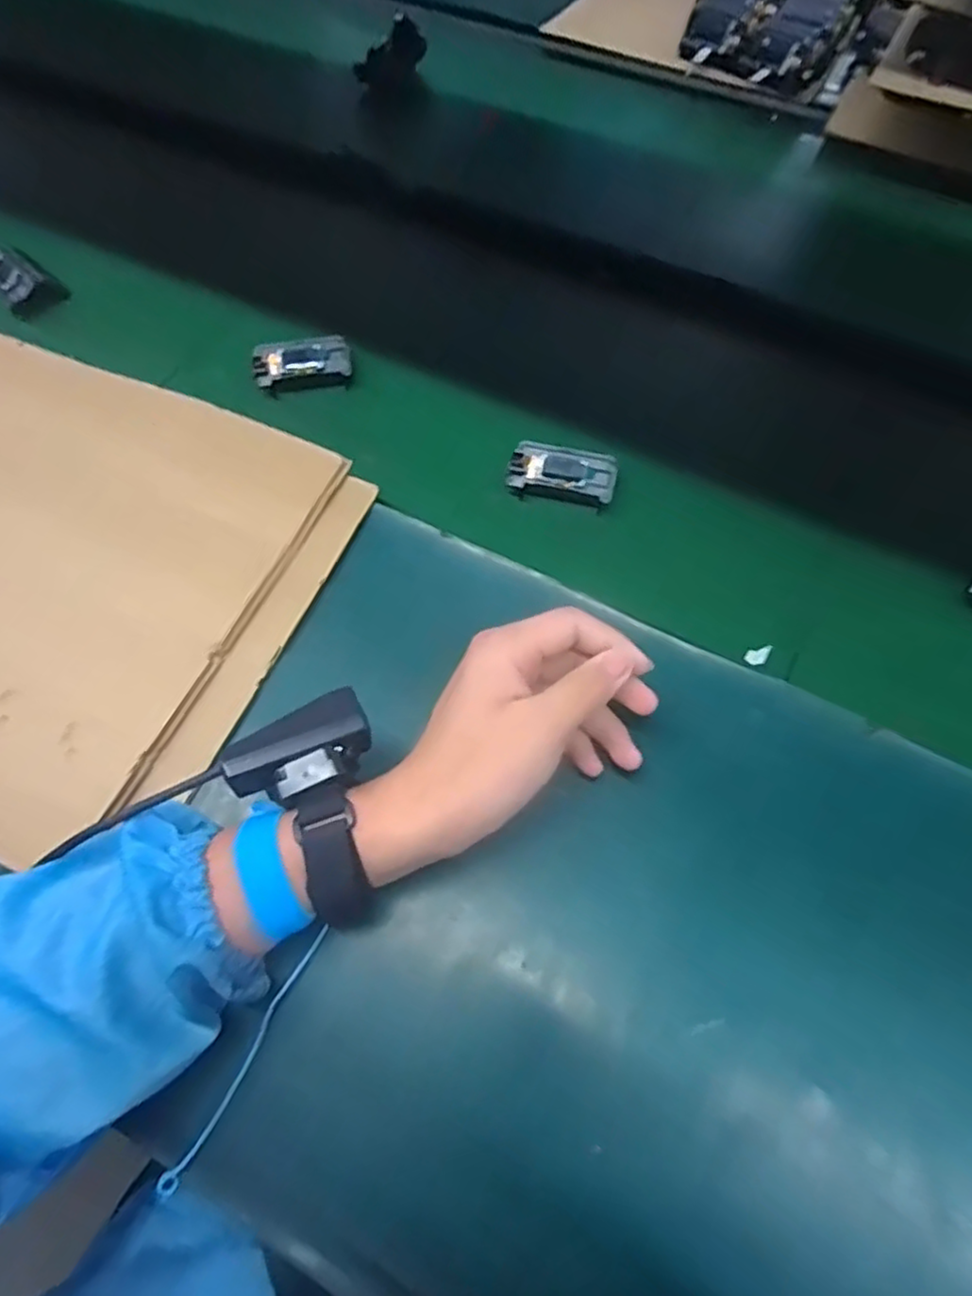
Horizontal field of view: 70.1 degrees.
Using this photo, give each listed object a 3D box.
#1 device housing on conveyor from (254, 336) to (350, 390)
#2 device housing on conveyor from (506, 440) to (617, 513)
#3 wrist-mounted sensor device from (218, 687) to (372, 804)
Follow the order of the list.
[{"bbox_3d":[-0.138,-0.216,0.521,0.070,0.010,0.029,-12,107,-7],"label":"device housing on conveyor"},{"bbox_3d":[0.052,-0.118,0.471,0.070,0.017,0.037,18,65,8],"label":"device housing on conveyor"},{"bbox_3d":[-0.088,0.051,0.335,0.068,0.026,0.044,-29,67,-14],"label":"wrist-mounted sensor device"}]

